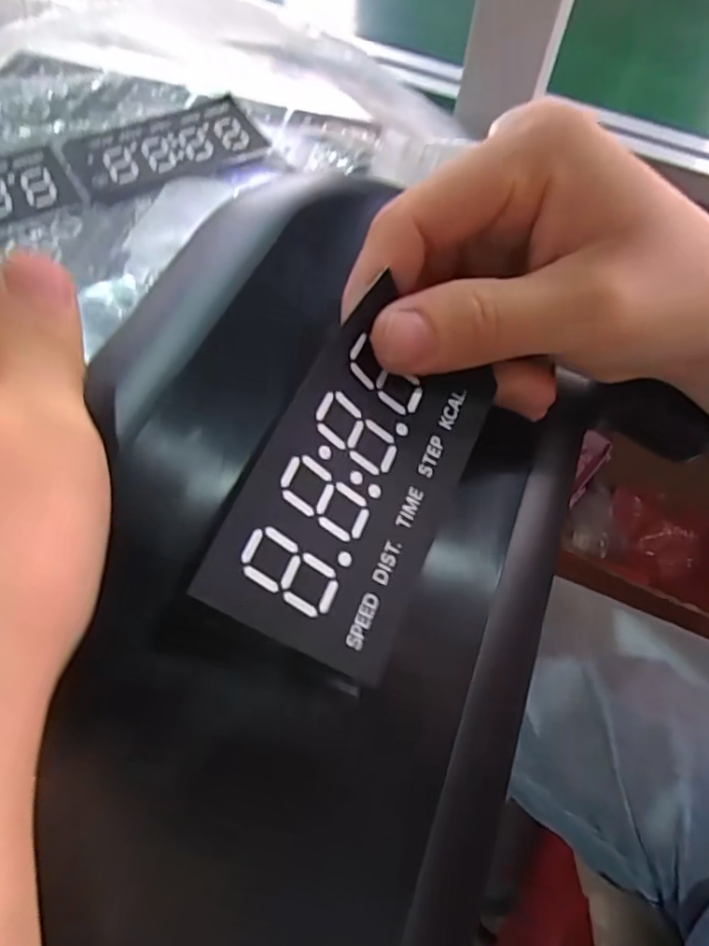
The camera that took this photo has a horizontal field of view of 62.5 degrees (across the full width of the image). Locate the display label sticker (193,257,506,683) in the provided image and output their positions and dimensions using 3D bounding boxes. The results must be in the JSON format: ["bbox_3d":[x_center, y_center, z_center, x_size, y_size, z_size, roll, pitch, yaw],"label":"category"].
[{"bbox_3d":[0.002,0.001,0.145,0.049,0.005,0.085,34,67,-18],"label":"display label sticker"}]

